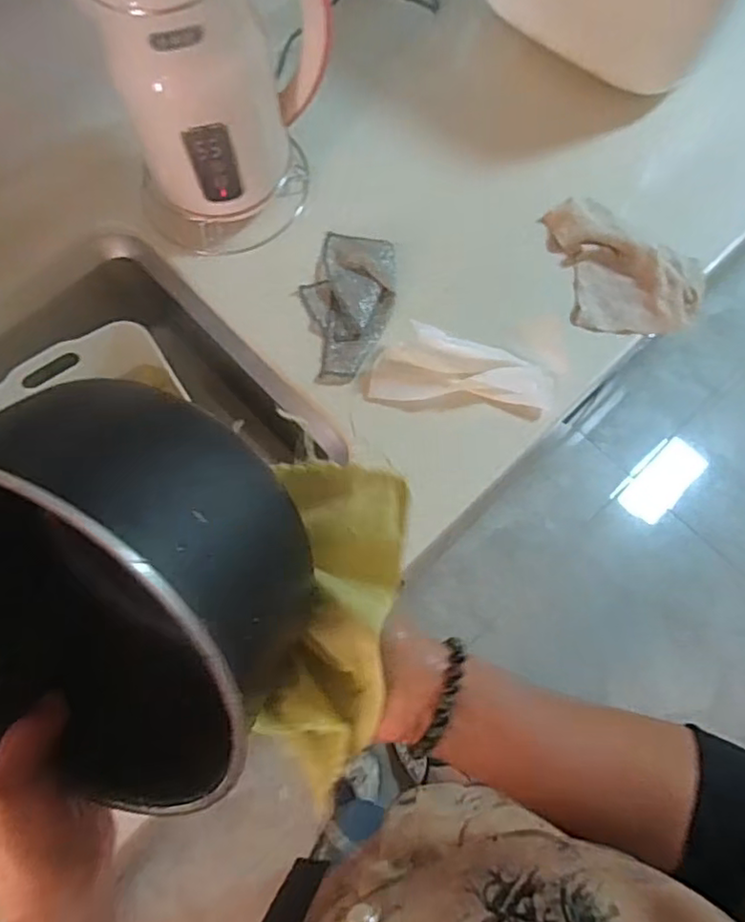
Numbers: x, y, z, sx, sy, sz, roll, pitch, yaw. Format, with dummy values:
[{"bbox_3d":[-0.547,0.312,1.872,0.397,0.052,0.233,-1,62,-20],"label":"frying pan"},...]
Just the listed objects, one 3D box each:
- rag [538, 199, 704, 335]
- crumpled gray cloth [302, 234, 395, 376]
[{"bbox_3d":[0.277,-0.217,0.678,0.141,0.030,0.168,-9,71,-1],"label":"rag"},{"bbox_3d":[-0.024,-0.174,0.674,0.093,0.013,0.169,0,72,2],"label":"crumpled gray cloth"}]

